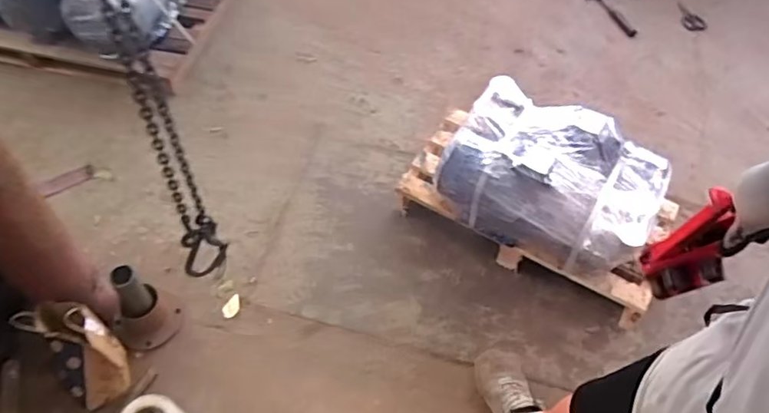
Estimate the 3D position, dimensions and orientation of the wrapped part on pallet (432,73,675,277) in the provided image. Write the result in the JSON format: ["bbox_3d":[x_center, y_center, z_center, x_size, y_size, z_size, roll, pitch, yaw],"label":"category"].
[{"bbox_3d":[0.467,-0.093,1.606,0.552,0.232,0.374,27,52,16],"label":"wrapped part on pallet"}]

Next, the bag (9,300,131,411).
[{"bbox_3d":[-0.710,0.326,1.328,0.183,0.264,0.140,34,54,21],"label":"bag"}]

